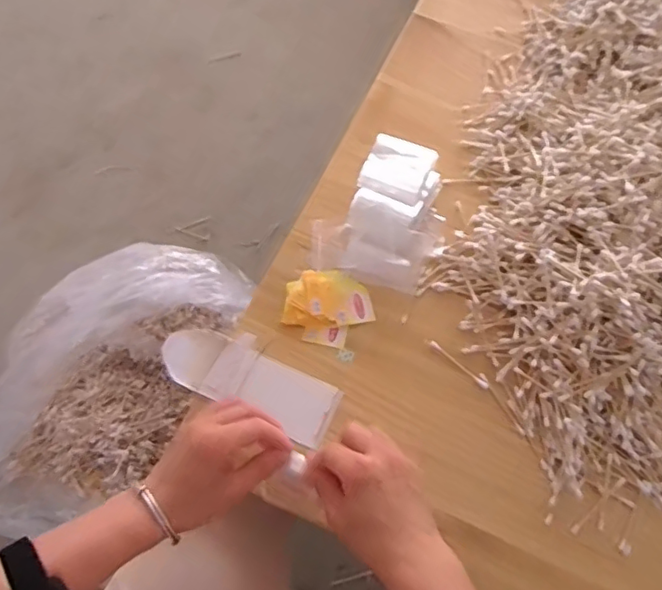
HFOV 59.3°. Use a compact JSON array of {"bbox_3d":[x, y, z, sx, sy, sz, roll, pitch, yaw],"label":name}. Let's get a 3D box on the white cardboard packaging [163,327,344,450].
[{"bbox_3d":[-0.078,0.080,0.561,0.171,0.010,0.066,24,68,10],"label":"white cardboard packaging"}]

